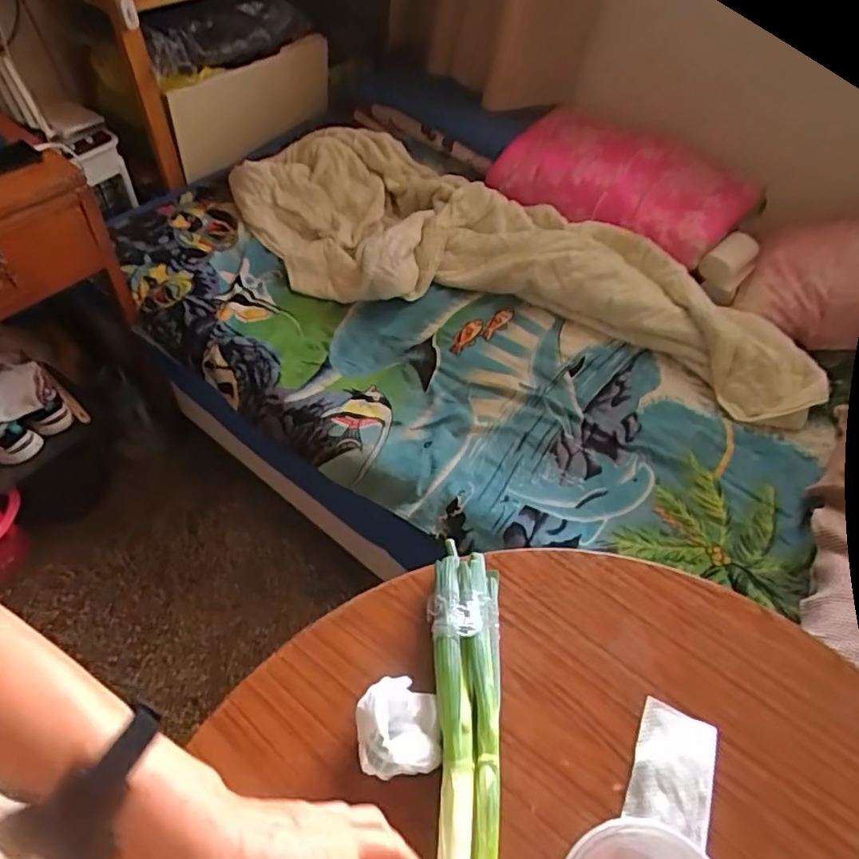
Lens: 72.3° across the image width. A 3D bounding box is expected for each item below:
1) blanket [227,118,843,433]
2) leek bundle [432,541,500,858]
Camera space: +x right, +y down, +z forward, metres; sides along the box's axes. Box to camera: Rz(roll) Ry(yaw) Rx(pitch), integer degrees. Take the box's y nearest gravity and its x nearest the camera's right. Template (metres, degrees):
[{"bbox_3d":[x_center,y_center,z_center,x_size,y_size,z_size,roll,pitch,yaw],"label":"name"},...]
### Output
[{"bbox_3d":[0.162,-0.387,1.326,1.373,0.208,0.399,17,53,8],"label":"blanket"},{"bbox_3d":[0.026,0.335,0.478,0.063,0.039,0.503,6,53,-1],"label":"leek bundle"}]

